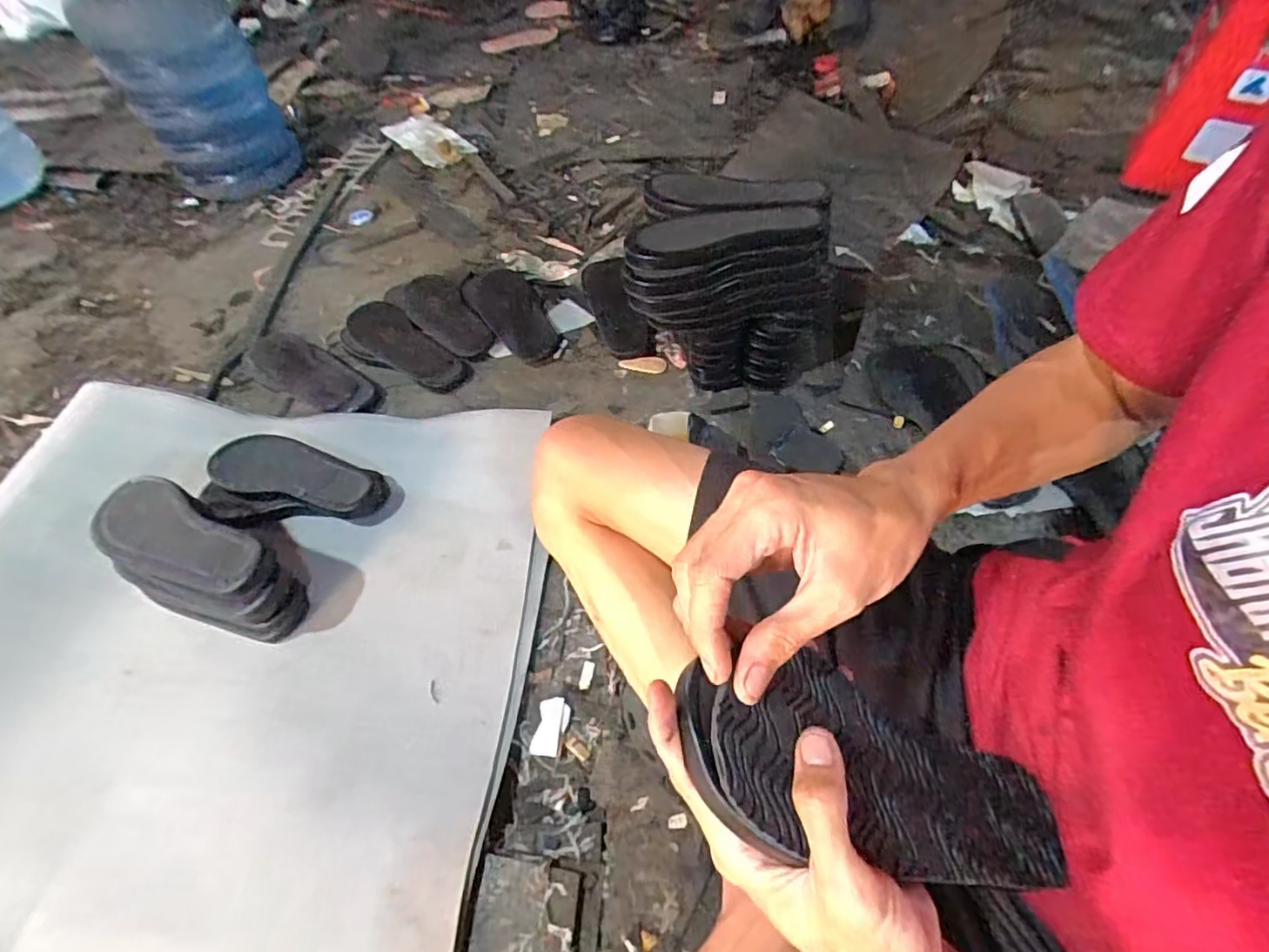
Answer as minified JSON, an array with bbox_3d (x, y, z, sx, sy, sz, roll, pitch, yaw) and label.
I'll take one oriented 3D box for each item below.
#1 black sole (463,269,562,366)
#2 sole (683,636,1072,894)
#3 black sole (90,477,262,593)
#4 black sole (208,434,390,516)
[{"bbox_3d":[-0.210,-0.283,0.976,0.112,0.023,0.262,-24,55,-14],"label":"black sole"},{"bbox_3d":[0.125,0.150,0.295,0.231,0.022,0.087,23,52,-15],"label":"sole"},{"bbox_3d":[-0.485,0.061,0.612,0.224,0.015,0.087,18,57,16],"label":"black sole"},{"bbox_3d":[-0.429,-0.006,0.743,0.230,0.026,0.086,13,49,5],"label":"black sole"}]

